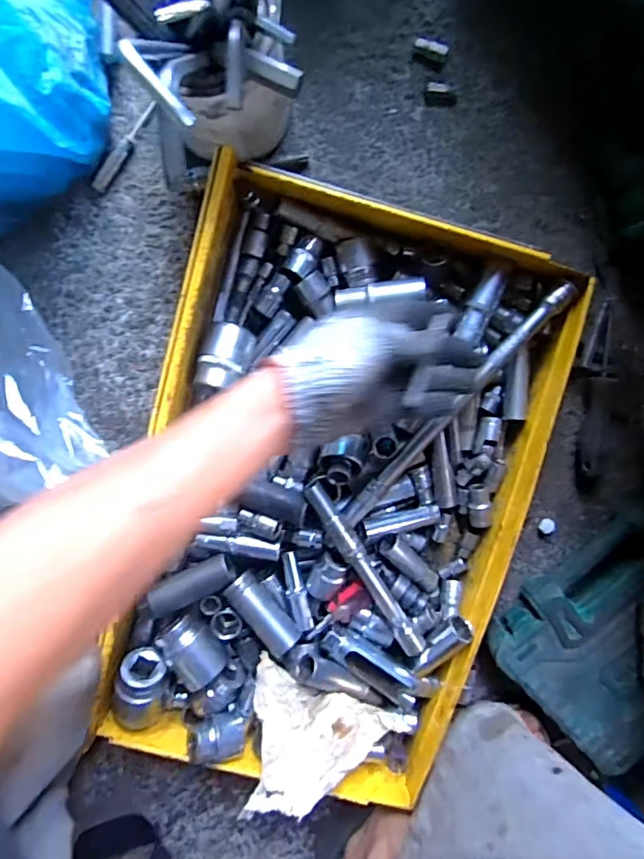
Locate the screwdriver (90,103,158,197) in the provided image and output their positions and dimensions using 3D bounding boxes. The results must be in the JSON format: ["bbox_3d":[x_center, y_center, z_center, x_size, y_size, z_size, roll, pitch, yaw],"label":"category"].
[{"bbox_3d":[-0.176,-0.253,0.470,0.013,0.007,0.090,37,96,-6],"label":"screwdriver"}]

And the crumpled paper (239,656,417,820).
[{"bbox_3d":[0.013,0.288,0.488,0.154,0.034,0.123,8,76,-9],"label":"crumpled paper"}]

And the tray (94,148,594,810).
[{"bbox_3d":[0.011,0.072,0.484,0.329,0.080,0.528,14,98,-3],"label":"tray"}]

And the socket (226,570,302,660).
[{"bbox_3d":[-0.055,0.170,0.491,0.027,0.038,0.078,-40,97,5],"label":"socket"}]

